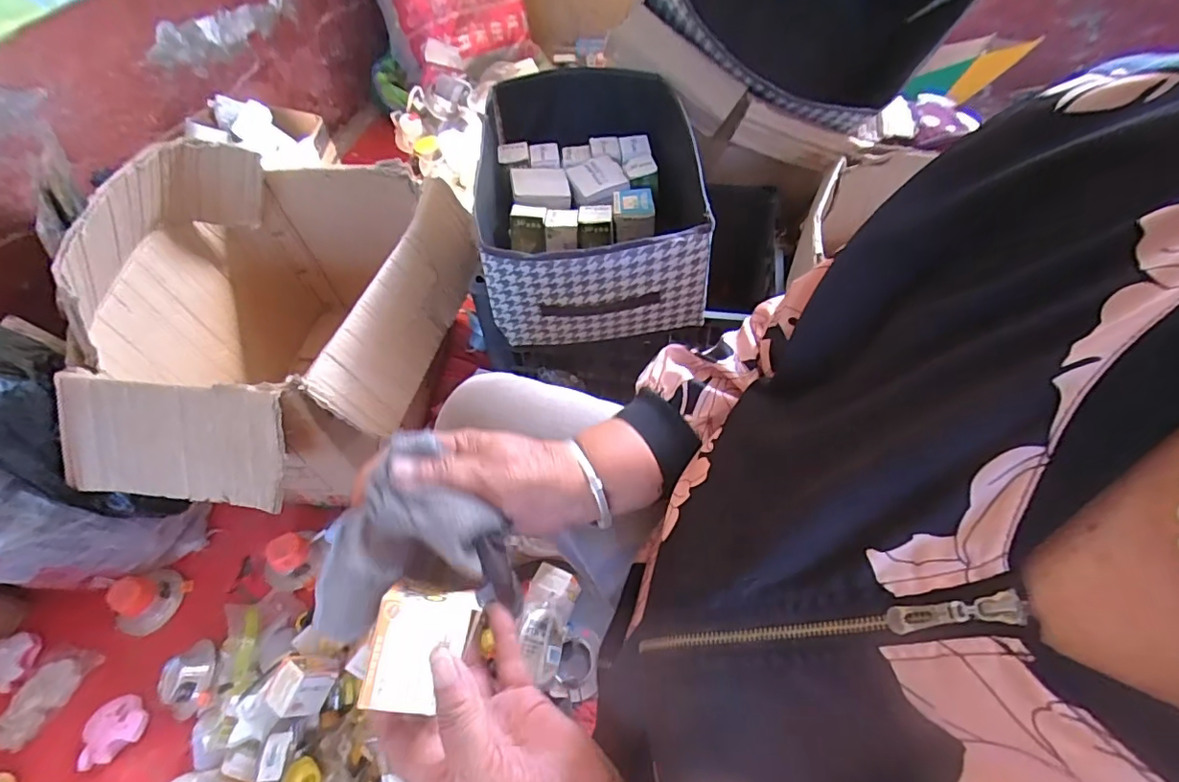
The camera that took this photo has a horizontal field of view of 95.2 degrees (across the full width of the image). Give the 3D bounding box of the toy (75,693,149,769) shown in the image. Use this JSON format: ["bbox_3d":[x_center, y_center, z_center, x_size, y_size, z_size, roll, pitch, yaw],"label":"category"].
[{"bbox_3d":[-0.643,0.456,0.729,0.078,0.016,0.073,-1,53,2],"label":"toy"}]

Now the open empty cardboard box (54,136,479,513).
[{"bbox_3d":[-0.469,-0.099,0.857,0.479,0.423,0.585,3,54,5],"label":"open empty cardboard box"}]

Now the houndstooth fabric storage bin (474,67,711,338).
[{"bbox_3d":[0.006,-0.295,0.819,0.323,0.169,0.448,-4,53,0],"label":"houndstooth fabric storage bin"}]

